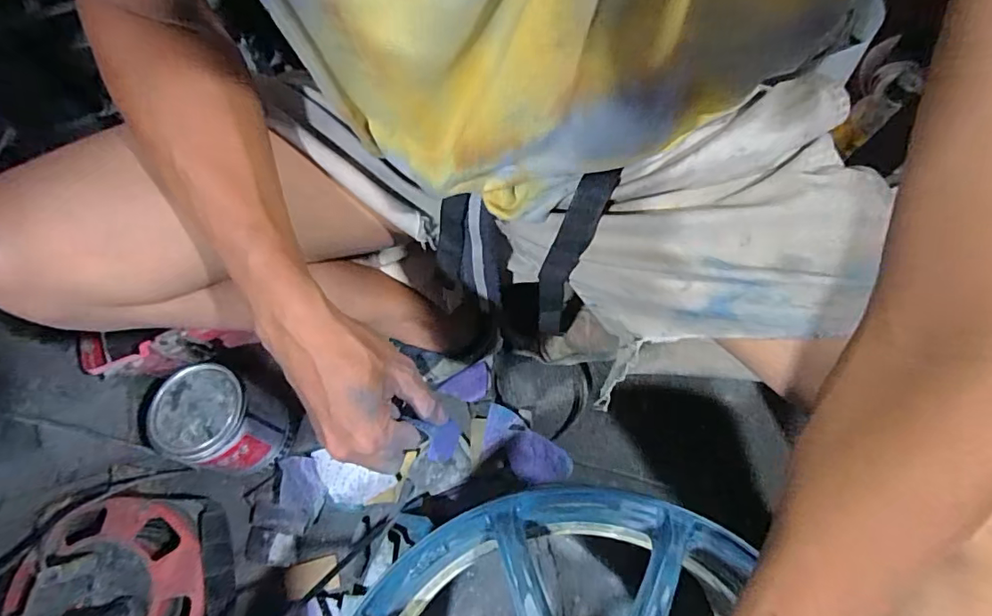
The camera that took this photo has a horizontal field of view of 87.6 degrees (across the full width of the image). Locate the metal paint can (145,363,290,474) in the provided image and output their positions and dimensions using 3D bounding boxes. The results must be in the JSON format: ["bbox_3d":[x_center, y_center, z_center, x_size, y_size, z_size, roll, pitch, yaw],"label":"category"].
[{"bbox_3d":[-0.311,0.129,0.600,0.110,0.112,0.104,19,73,9],"label":"metal paint can"}]

